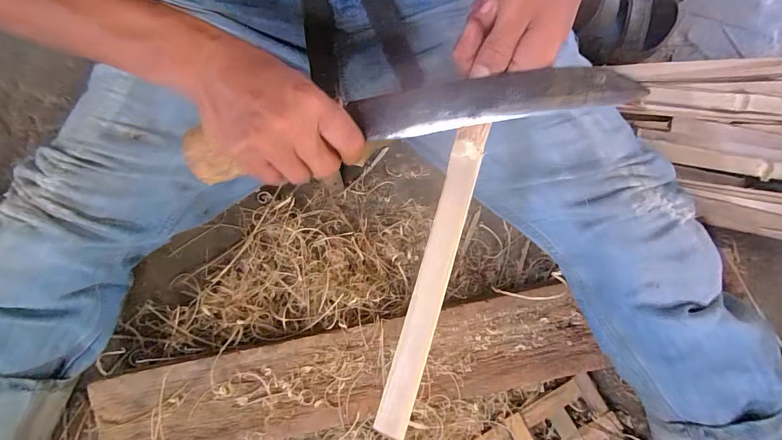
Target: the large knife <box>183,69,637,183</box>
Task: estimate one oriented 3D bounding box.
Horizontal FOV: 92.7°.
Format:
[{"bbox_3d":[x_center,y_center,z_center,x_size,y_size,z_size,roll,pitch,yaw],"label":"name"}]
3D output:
[{"bbox_3d":[0.000,-0.074,0.274,0.317,0.027,0.040,-9,77,9],"label":"large knife"}]

